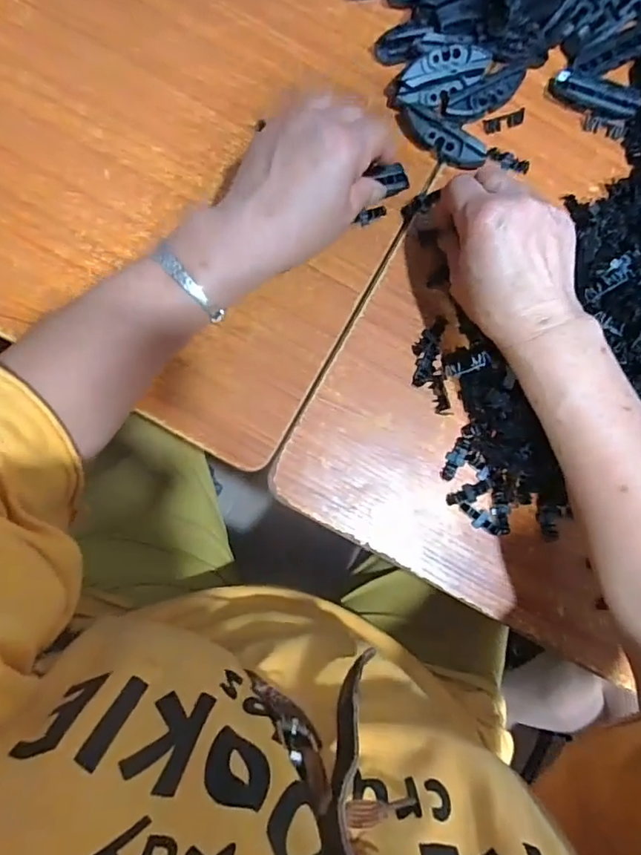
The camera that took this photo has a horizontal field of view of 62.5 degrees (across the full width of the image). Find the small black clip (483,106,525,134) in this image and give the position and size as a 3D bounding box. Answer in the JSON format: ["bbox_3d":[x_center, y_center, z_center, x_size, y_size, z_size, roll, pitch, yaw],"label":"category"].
[{"bbox_3d":[0.148,-0.245,0.422,0.038,0.004,0.011,-21,87,-7],"label":"small black clip"}]

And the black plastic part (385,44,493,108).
[{"bbox_3d":[0.092,-0.266,0.397,0.073,0.013,0.032,-18,87,-6],"label":"black plastic part"}]

